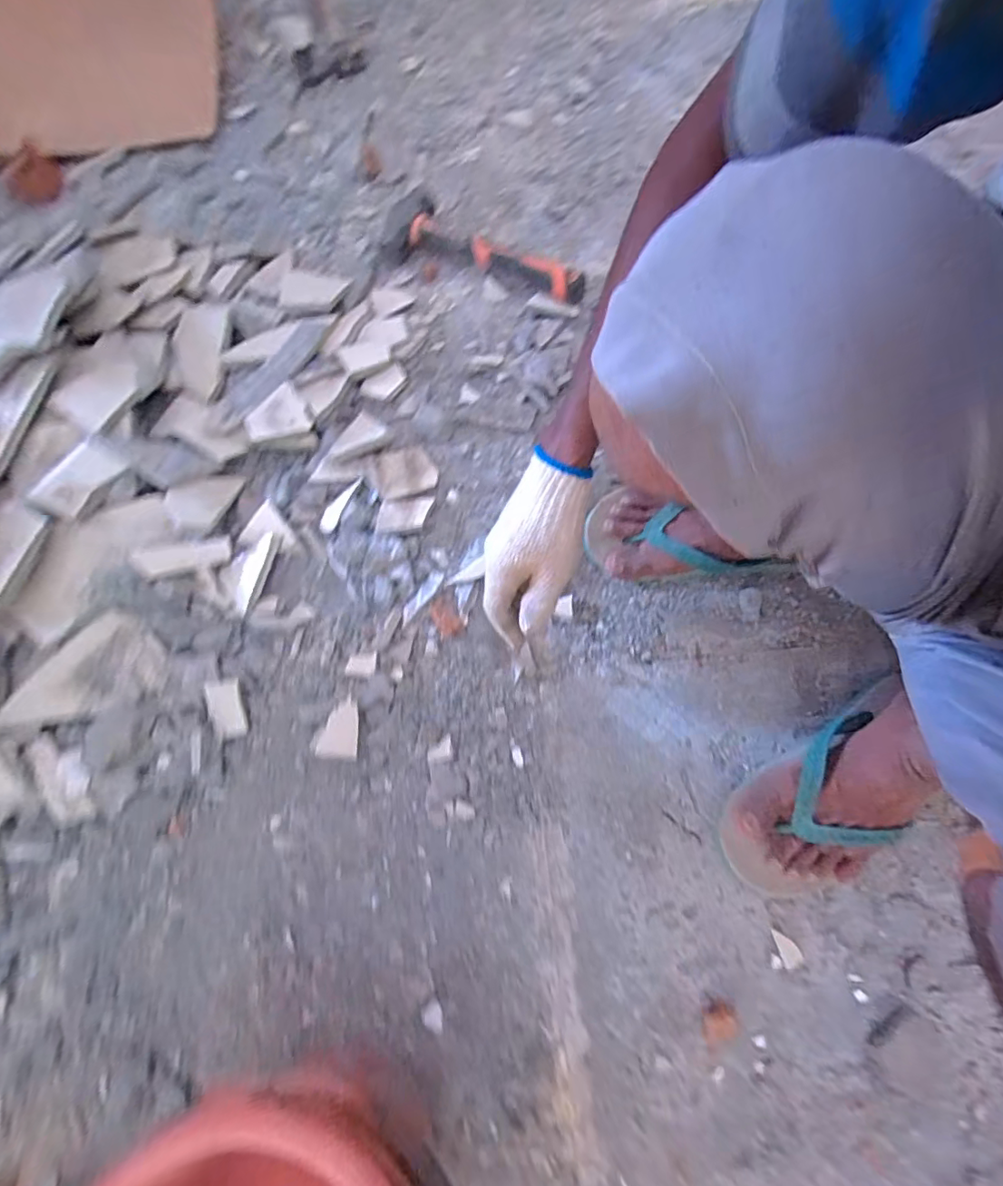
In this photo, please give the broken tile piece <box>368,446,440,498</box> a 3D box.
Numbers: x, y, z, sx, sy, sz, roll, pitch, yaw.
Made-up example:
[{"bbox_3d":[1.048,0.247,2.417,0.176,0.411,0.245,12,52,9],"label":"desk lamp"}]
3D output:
[{"bbox_3d":[-0.116,-0.144,0.611,0.073,0.007,0.056,-18,79,-1],"label":"broken tile piece"}]

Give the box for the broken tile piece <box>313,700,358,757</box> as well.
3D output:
[{"bbox_3d":[-0.168,0.140,0.529,0.042,0.011,0.058,3,99,-8],"label":"broken tile piece"}]

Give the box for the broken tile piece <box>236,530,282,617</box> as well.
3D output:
[{"bbox_3d":[-0.278,-0.025,0.582,0.030,0.008,0.095,16,80,6],"label":"broken tile piece"}]

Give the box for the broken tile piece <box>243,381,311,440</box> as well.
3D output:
[{"bbox_3d":[-0.266,-0.206,0.604,0.069,0.007,0.063,-30,79,-3],"label":"broken tile piece"}]

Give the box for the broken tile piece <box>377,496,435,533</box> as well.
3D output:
[{"bbox_3d":[-0.112,-0.092,0.600,0.065,0.007,0.040,-7,79,1],"label":"broken tile piece"}]

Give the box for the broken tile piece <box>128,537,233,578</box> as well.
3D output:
[{"bbox_3d":[-0.341,-0.039,0.558,0.090,0.006,0.027,-15,93,-24],"label":"broken tile piece"}]

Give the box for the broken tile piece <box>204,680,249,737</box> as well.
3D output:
[{"bbox_3d":[-0.291,0.122,0.548,0.033,0.009,0.059,-17,79,-1],"label":"broken tile piece"}]

